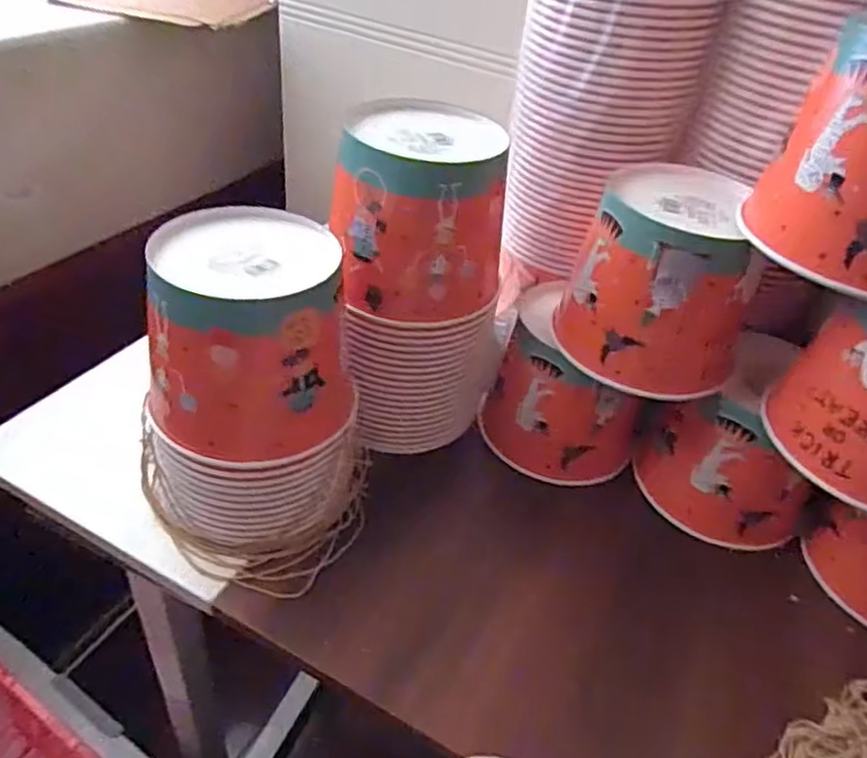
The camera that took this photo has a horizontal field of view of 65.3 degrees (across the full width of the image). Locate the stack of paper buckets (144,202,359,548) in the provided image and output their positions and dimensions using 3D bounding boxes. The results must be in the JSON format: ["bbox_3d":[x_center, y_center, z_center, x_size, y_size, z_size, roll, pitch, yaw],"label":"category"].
[{"bbox_3d":[-0.137,0.004,0.521,0.144,0.213,0.139,8,39,2],"label":"stack of paper buckets"}]

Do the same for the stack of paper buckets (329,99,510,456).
[{"bbox_3d":[-0.014,-0.065,0.582,0.142,0.264,0.140,8,39,2],"label":"stack of paper buckets"}]

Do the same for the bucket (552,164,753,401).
[{"bbox_3d":[0.183,-0.080,0.544,0.143,0.138,0.127,17,41,13],"label":"bucket"}]

